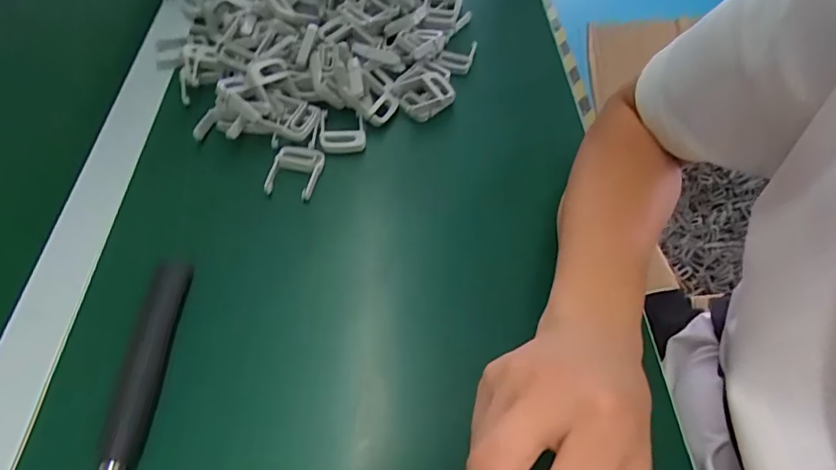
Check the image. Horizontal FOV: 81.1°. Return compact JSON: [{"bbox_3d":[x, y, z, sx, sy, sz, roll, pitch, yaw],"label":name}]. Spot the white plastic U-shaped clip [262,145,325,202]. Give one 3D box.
[{"bbox_3d":[-0.099,-0.051,0.397,0.039,0.013,0.048,11,55,5],"label":"white plastic U-shaped clip"}]

